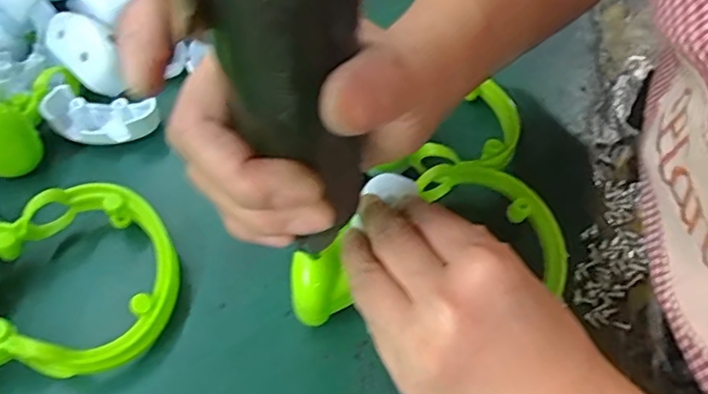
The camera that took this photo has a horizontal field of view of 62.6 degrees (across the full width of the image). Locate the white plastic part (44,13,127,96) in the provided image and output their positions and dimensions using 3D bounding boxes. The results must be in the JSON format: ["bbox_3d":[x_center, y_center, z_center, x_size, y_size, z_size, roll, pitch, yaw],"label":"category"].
[{"bbox_3d":[-0.171,-0.092,0.376,0.035,0.030,0.053,-33,61,-20],"label":"white plastic part"}]

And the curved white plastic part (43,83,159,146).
[{"bbox_3d":[-0.154,-0.050,0.361,0.066,0.027,0.032,-1,55,1],"label":"curved white plastic part"}]

